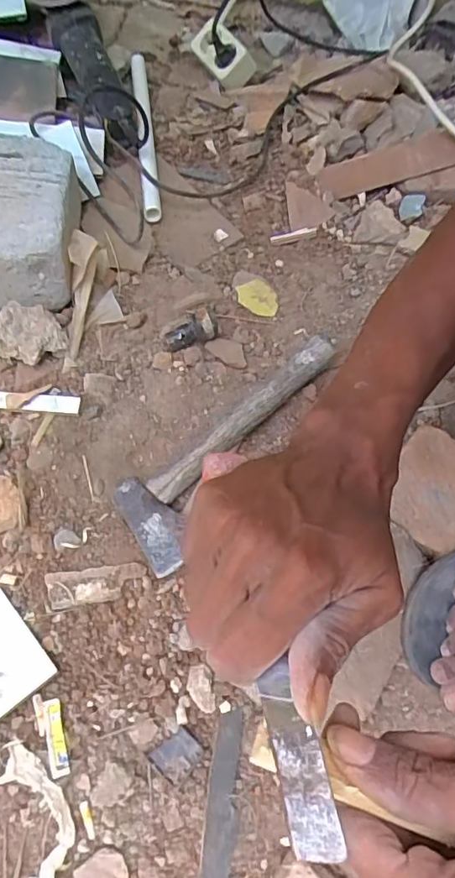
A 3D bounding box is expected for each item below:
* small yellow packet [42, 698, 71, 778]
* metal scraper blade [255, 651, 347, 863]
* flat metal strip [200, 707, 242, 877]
[{"bbox_3d":[-0.147,0.256,0.461,0.016,0.004,0.060,-14,66,-12],"label":"small yellow packet"},{"bbox_3d":[0.025,0.112,0.189,0.017,0.004,0.062,-22,37,5],"label":"metal scraper blade"},{"bbox_3d":[-0.006,0.315,0.443,0.025,0.006,0.163,8,63,2],"label":"flat metal strip"}]

